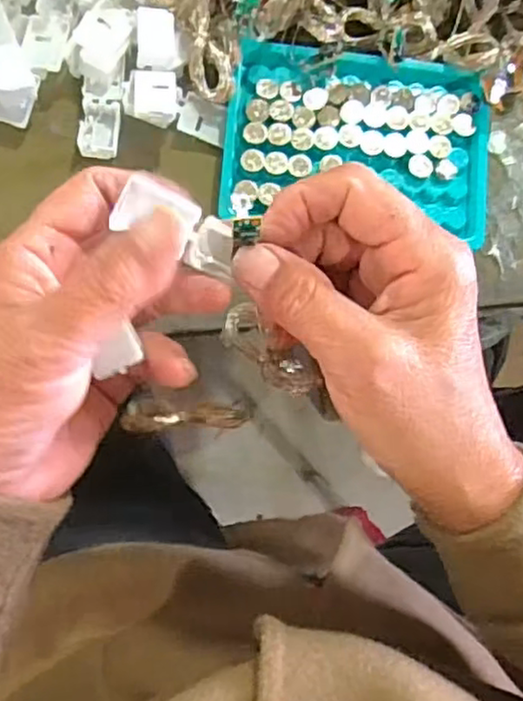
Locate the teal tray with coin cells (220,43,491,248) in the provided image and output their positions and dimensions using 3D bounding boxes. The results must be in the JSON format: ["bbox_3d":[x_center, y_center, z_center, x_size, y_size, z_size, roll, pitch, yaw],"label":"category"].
[{"bbox_3d":[0.047,-0.103,0.330,0.128,0.018,0.085,4,83,-5],"label":"teal tray with coin cells"}]

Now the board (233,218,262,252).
[{"bbox_3d":[-0.005,-0.039,0.226,0.008,0.004,0.009,-4,84,-5],"label":"board"}]

